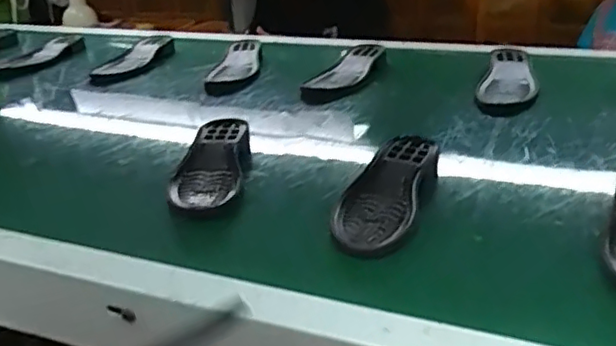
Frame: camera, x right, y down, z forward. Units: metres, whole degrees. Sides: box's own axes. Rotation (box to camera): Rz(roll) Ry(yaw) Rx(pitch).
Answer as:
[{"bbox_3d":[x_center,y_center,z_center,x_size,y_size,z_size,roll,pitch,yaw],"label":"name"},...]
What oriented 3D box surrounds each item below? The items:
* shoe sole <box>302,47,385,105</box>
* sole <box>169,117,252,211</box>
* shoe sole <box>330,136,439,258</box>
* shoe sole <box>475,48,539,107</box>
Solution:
[{"bbox_3d":[0.061,-0.154,1.027,0.080,0.032,0.218,8,28,27],"label":"shoe sole"},{"bbox_3d":[-0.106,-0.009,0.715,0.083,0.044,0.200,-5,25,2],"label":"sole"},{"bbox_3d":[0.077,0.017,0.632,0.078,0.028,0.199,6,27,24],"label":"shoe sole"},{"bbox_3d":[0.298,-0.143,0.946,0.080,0.027,0.210,3,26,17],"label":"shoe sole"}]

